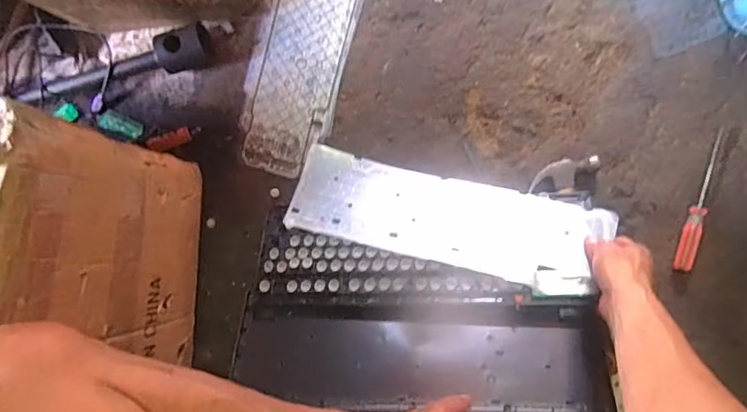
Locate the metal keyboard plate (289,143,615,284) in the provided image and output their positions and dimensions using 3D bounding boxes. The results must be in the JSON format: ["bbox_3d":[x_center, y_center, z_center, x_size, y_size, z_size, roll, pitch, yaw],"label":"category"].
[{"bbox_3d":[0.088,0.012,0.672,0.413,0.016,0.127,12,66,16],"label":"metal keyboard plate"}]

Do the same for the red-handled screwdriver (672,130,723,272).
[{"bbox_3d":[0.441,-0.006,0.682,0.020,0.025,0.195,16,90,7],"label":"red-handled screwdriver"}]

